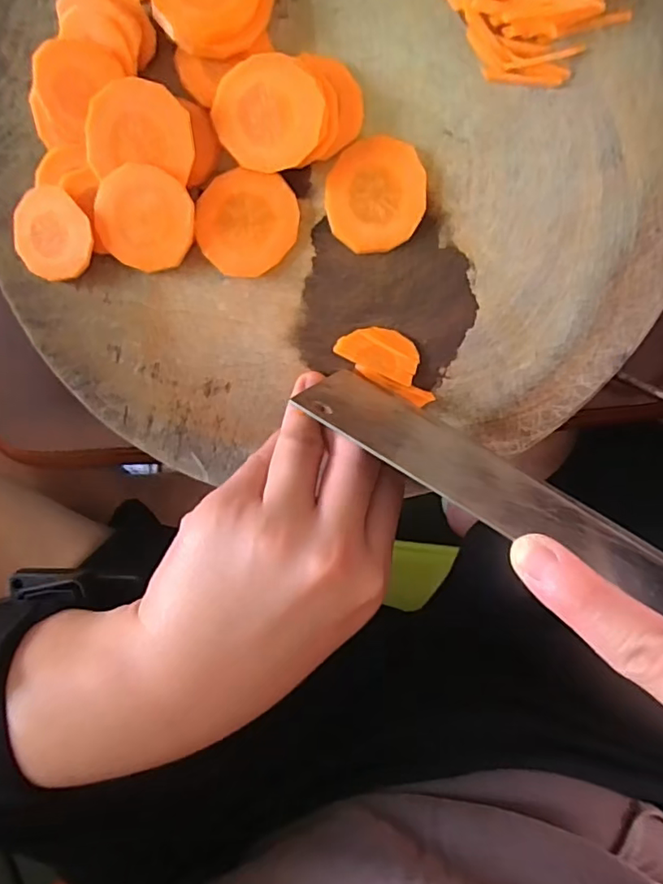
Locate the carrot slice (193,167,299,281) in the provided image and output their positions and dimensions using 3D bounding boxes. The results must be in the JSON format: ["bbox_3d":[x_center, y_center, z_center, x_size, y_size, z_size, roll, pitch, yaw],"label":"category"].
[{"bbox_3d":[-0.040,-0.102,0.254,0.045,0.007,0.046,0,99,2],"label":"carrot slice"}]

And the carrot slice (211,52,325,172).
[{"bbox_3d":[-0.028,-0.143,0.237,0.047,0.004,0.043,3,114,6],"label":"carrot slice"}]

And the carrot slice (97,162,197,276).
[{"bbox_3d":[-0.085,-0.102,0.248,0.042,0.004,0.043,9,119,-3],"label":"carrot slice"}]

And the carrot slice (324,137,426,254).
[{"bbox_3d":[0.021,-0.114,0.251,0.045,0.004,0.049,0,99,2],"label":"carrot slice"}]

